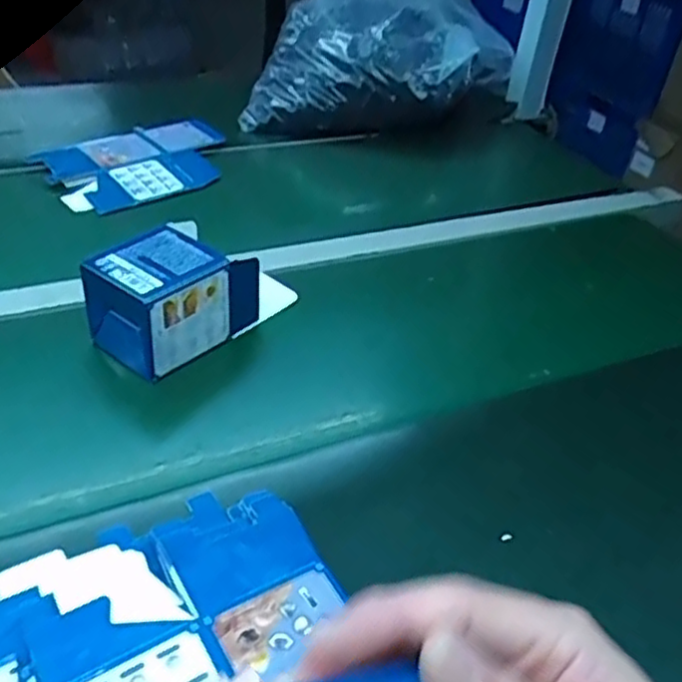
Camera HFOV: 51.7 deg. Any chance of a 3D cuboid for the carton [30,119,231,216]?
[{"bbox_3d":[-0.241,-0.219,0.866,0.224,0.011,0.155,-28,56,-31],"label":"carton"}]

